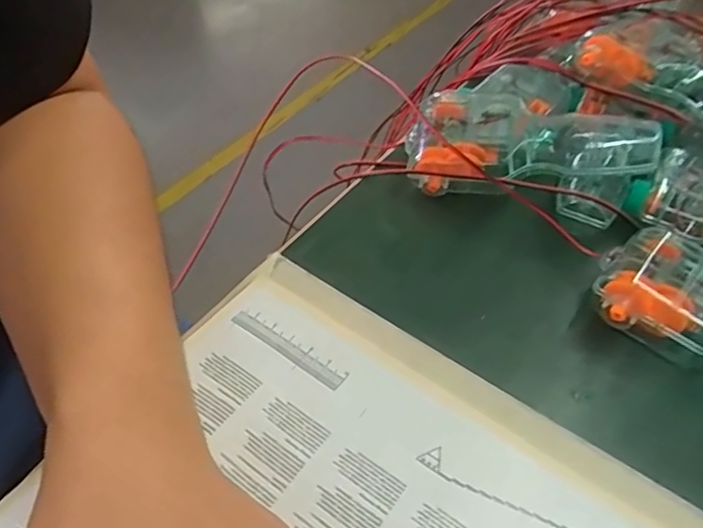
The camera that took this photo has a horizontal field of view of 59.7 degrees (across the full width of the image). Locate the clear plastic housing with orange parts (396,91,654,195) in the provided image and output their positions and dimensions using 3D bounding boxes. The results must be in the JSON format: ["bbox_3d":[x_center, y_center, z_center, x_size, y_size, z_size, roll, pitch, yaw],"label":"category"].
[{"bbox_3d":[0.092,-0.061,0.325,0.120,0.040,0.053,12,47,5],"label":"clear plastic housing with orange parts"}]

